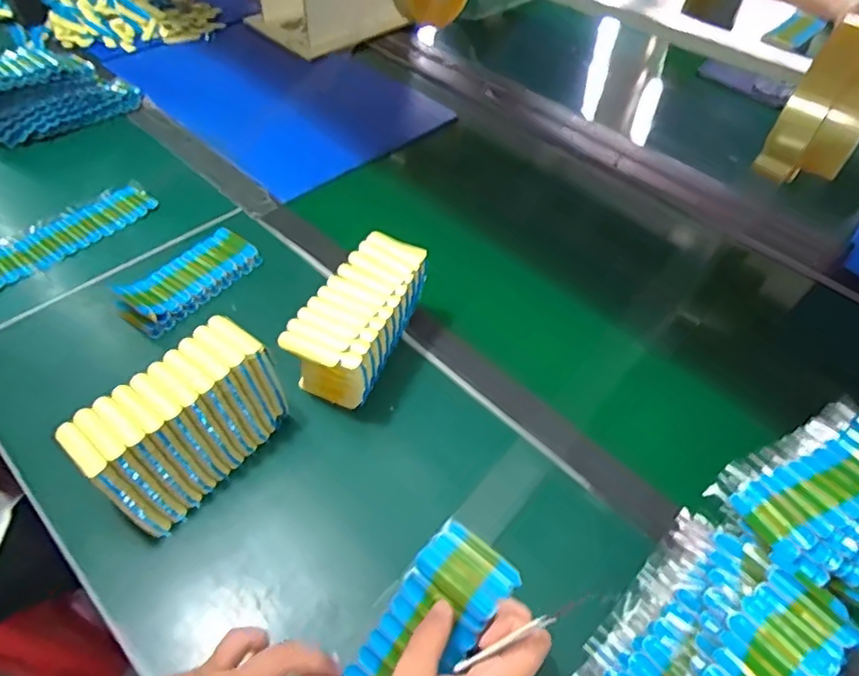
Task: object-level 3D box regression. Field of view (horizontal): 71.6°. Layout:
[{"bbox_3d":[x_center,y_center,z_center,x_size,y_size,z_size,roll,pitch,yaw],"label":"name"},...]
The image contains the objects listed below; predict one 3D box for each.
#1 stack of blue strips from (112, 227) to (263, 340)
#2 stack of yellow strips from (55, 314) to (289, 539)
[{"bbox_3d":[-0.267,-0.069,0.662,0.076,0.028,0.161,33,55,22],"label":"stack of blue strips"},{"bbox_3d":[-0.206,0.071,0.506,0.088,0.098,0.163,33,55,22],"label":"stack of yellow strips"}]

